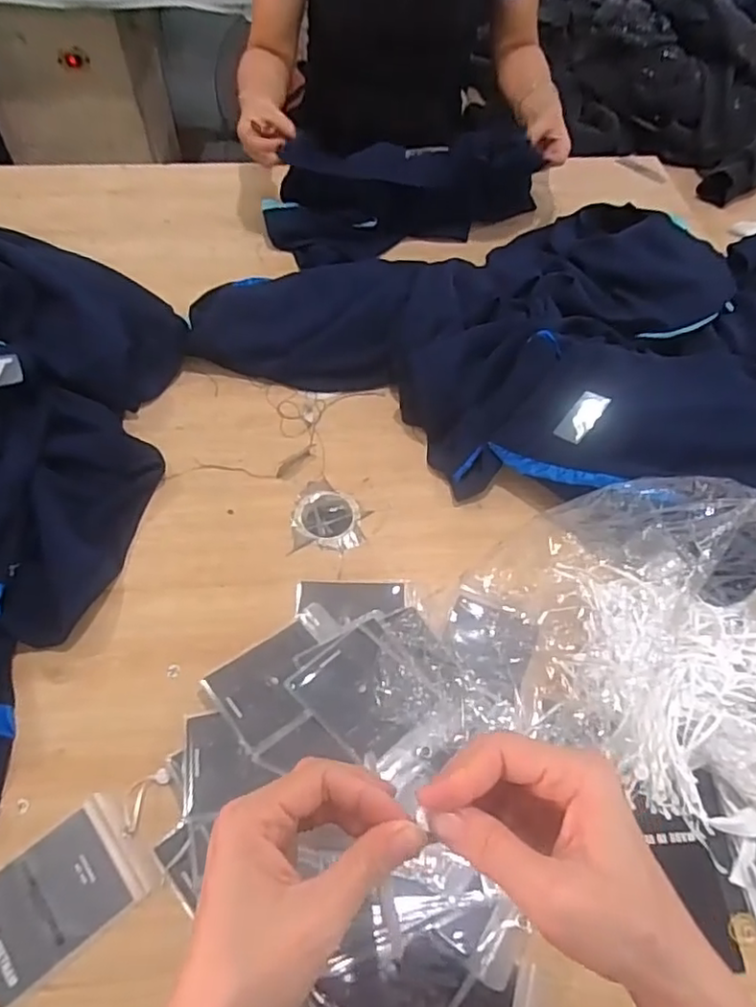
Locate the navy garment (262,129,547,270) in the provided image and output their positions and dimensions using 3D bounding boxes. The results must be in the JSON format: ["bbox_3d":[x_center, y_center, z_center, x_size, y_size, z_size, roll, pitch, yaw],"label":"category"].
[{"bbox_3d":[0.035,-0.446,0.887,0.378,0.120,0.120,-12,59,-9],"label":"navy garment"}]

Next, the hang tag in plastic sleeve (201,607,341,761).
[{"bbox_3d":[-0.078,0.147,0.542,0.084,0.008,0.132,36,54,29],"label":"hang tag in plastic sleeve"}]

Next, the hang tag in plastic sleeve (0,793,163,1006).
[{"bbox_3d":[-0.234,0.285,0.456,0.120,0.004,0.081,-35,65,-22],"label":"hang tag in plastic sleeve"}]

